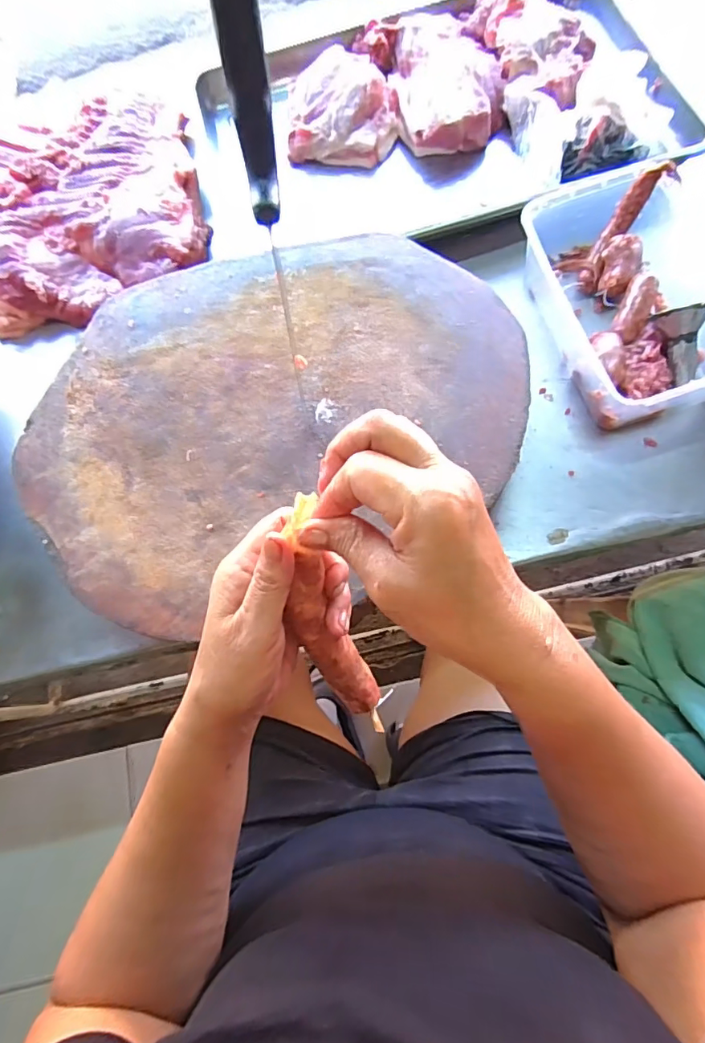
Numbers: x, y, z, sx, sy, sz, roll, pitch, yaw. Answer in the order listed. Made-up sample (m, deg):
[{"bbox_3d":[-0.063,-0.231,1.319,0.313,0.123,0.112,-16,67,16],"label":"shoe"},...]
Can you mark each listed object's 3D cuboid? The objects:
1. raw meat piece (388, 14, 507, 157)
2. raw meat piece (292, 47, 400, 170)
[{"bbox_3d":[0.124,-0.580,0.645,0.137,0.052,0.206,-4,73,3],"label":"raw meat piece"},{"bbox_3d":[-0.013,-0.549,0.649,0.141,0.058,0.133,-1,73,4],"label":"raw meat piece"}]

